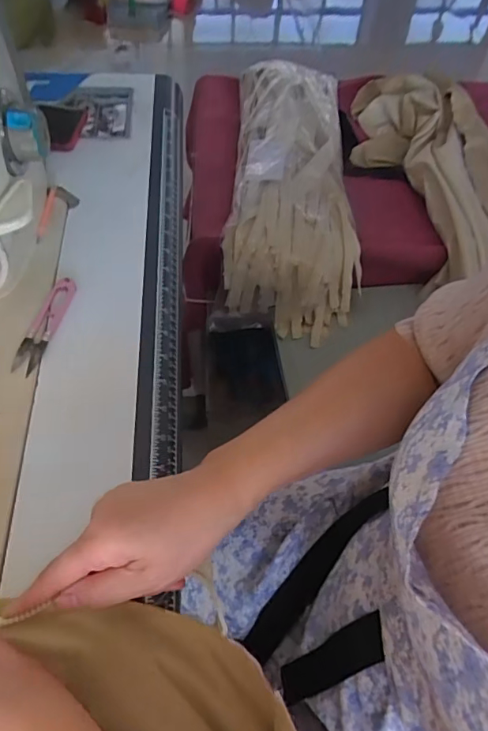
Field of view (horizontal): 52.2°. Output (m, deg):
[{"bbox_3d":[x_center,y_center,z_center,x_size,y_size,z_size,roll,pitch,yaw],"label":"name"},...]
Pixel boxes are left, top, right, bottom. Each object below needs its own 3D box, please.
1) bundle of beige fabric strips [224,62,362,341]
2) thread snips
[{"bbox_3d":[0.088,-0.318,0.881,0.211,0.135,0.519,5,56,-1],"label":"bundle of beige fabric strips"},{"bbox_3d":[-0.177,-0.038,0.444,0.025,0.005,0.102,12,56,4],"label":"thread snips"}]

